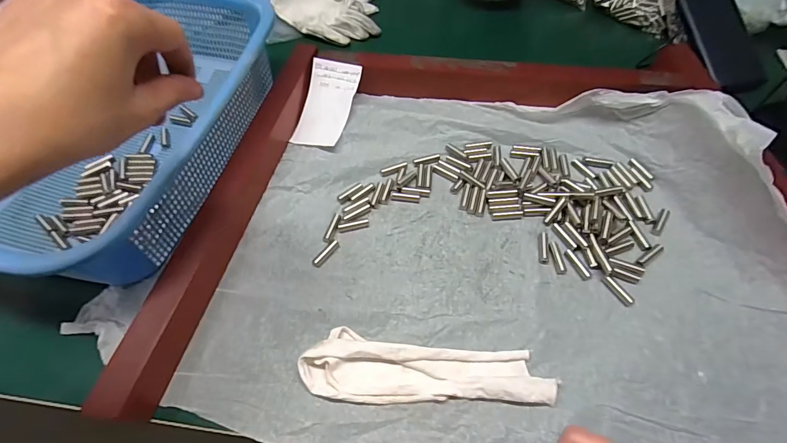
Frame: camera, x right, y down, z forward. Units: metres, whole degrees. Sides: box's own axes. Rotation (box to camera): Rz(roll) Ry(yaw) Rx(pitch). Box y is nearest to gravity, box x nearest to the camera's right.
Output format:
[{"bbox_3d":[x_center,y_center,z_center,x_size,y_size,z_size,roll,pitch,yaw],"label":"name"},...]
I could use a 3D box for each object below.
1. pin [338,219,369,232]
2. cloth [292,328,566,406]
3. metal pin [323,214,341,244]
[{"bbox_3d":[-0.037,0.004,0.354,0.029,0.004,0.007,-14,60,-8],"label":"pin"},{"bbox_3d":[0.022,0.109,0.272,0.174,0.014,0.047,7,59,4],"label":"cloth"},{"bbox_3d":[-0.056,0.005,0.352,0.007,0.004,0.031,16,60,10],"label":"metal pin"}]

